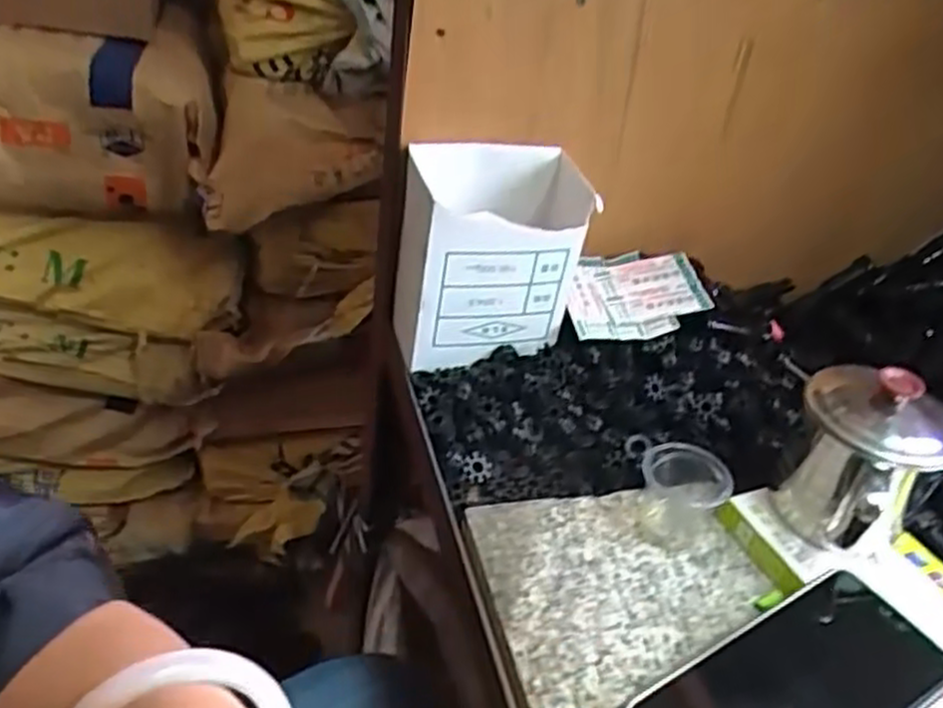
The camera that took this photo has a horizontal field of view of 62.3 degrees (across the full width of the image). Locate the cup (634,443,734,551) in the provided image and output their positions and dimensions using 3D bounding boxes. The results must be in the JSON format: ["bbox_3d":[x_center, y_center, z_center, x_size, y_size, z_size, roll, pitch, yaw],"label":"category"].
[{"bbox_3d":[0.125,0.080,0.469,0.050,0.048,0.053,11,36,5],"label":"cup"}]

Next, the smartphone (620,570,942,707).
[{"bbox_3d":[0.151,0.161,0.368,0.156,0.005,0.075,-22,40,-22],"label":"smartphone"}]

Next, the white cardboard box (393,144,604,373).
[{"bbox_3d":[0.015,-0.068,0.569,0.128,0.141,0.084,-4,37,-15],"label":"white cardboard box"}]

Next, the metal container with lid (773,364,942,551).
[{"bbox_3d":[0.212,0.066,0.438,0.081,0.108,0.088,30,41,28],"label":"metal container with lid"}]

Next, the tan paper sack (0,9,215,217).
[{"bbox_3d":[-0.548,-0.259,0.856,0.502,0.182,0.157,-4,37,-15],"label":"tan paper sack"}]

